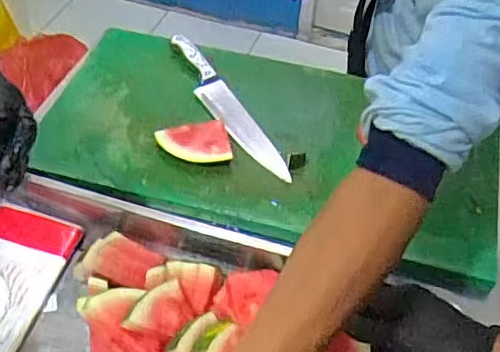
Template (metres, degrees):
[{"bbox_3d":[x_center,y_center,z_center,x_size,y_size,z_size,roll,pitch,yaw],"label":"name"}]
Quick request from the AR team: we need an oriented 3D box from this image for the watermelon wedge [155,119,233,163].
[{"bbox_3d":[-0.072,-0.042,0.774,0.090,0.020,0.073,-9,50,-10],"label":"watermelon wedge"}]

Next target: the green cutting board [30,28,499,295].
[{"bbox_3d":[0.024,-0.052,0.799,0.588,0.030,0.296,12,50,8],"label":"green cutting board"}]

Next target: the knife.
[{"bbox_3d":[-0.034,-0.101,0.821,0.042,0.020,0.285,-25,55,-21],"label":"knife"}]

